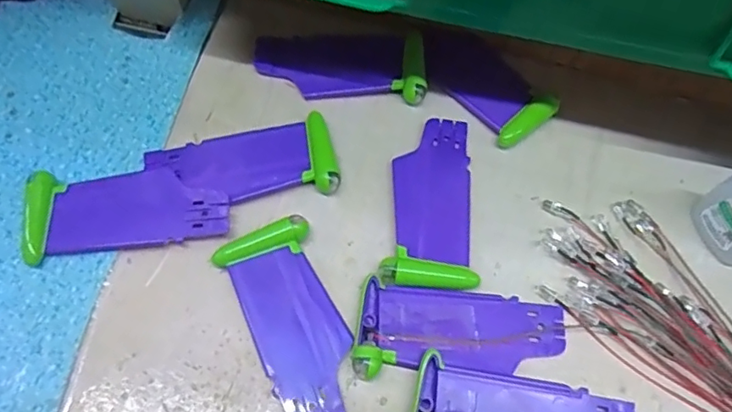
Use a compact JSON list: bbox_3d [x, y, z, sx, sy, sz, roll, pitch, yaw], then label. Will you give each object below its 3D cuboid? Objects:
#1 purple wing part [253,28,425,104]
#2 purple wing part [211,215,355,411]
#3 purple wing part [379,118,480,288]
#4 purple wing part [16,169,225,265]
[{"bbox_3d":[-0.014,-0.078,0.304,0.089,0.009,0.045,4,64,0],"label":"purple wing part"},{"bbox_3d":[-0.030,0.050,0.243,0.038,0.010,0.089,-22,67,-12],"label":"purple wing part"},{"bbox_3d":[0.030,-0.005,0.272,0.042,0.008,0.088,1,64,-1],"label":"purple wing part"},{"bbox_3d":[-0.111,0.001,0.262,0.087,0.010,0.039,-9,65,-6],"label":"purple wing part"}]

